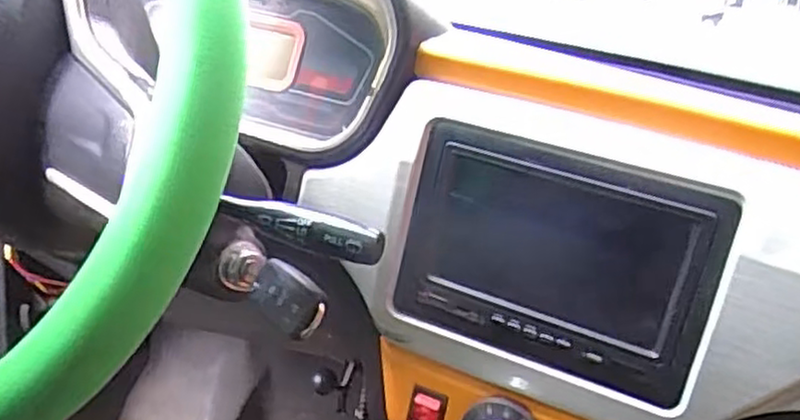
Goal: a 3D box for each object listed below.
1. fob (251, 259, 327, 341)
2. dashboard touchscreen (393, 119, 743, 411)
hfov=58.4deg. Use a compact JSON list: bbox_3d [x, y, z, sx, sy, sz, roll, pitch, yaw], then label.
[{"bbox_3d":[-0.069,0.053,0.435,0.062,0.033,0.014,31,-5,45],"label":"fob"},{"bbox_3d":[0.097,0.032,0.458,0.195,0.135,0.033,16,22,24],"label":"dashboard touchscreen"}]

